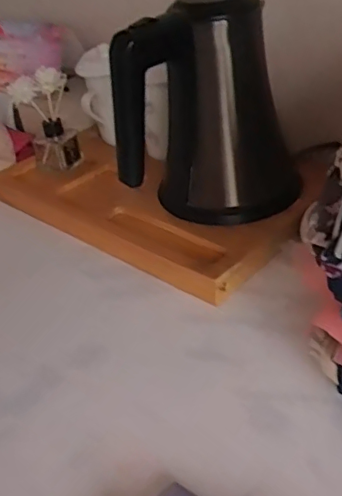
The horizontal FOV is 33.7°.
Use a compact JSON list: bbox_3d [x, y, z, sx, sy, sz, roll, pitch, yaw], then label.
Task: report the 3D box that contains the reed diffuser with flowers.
[{"bbox_3d":[-0.153,-0.155,0.697,0.072,0.111,0.050,-15,35,-10],"label":"reed diffuser with flowers"}]

